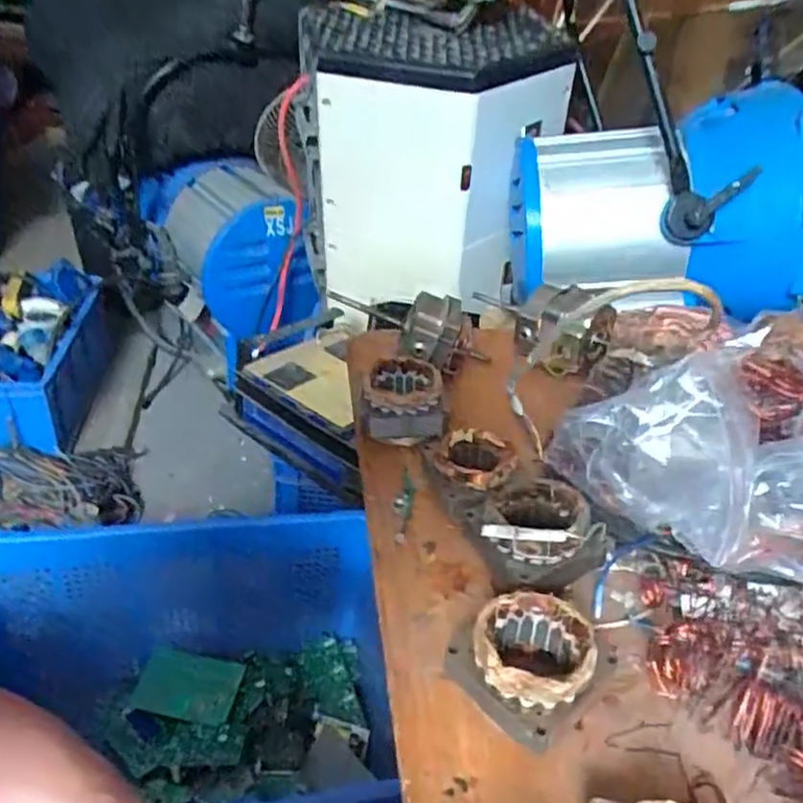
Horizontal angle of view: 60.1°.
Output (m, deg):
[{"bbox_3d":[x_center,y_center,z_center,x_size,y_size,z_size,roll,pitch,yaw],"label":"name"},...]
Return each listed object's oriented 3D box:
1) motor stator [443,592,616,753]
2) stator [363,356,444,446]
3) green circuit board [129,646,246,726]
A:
[{"bbox_3d":[0.074,0.164,0.430,0.089,0.061,0.083,30,42,31],"label":"motor stator"},{"bbox_3d":[0.000,0.002,0.649,0.077,0.051,0.082,5,35,-1],"label":"stator"},{"bbox_3d":[-0.320,0.428,1.046,0.142,0.011,0.093,17,52,-10],"label":"green circuit board"}]

